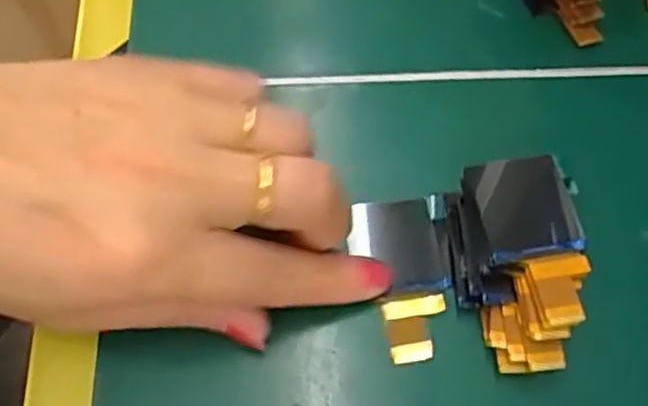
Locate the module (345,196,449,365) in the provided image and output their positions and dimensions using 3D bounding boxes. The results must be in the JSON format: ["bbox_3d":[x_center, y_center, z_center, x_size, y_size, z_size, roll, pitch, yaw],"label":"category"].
[{"bbox_3d":[0.025,0.023,0.212,0.027,0.004,0.050,-9,70,-5],"label":"module"}]

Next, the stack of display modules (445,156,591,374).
[{"bbox_3d":[0.057,0.018,0.201,0.033,0.030,0.058,0,62,-1],"label":"stack of display modules"}]

